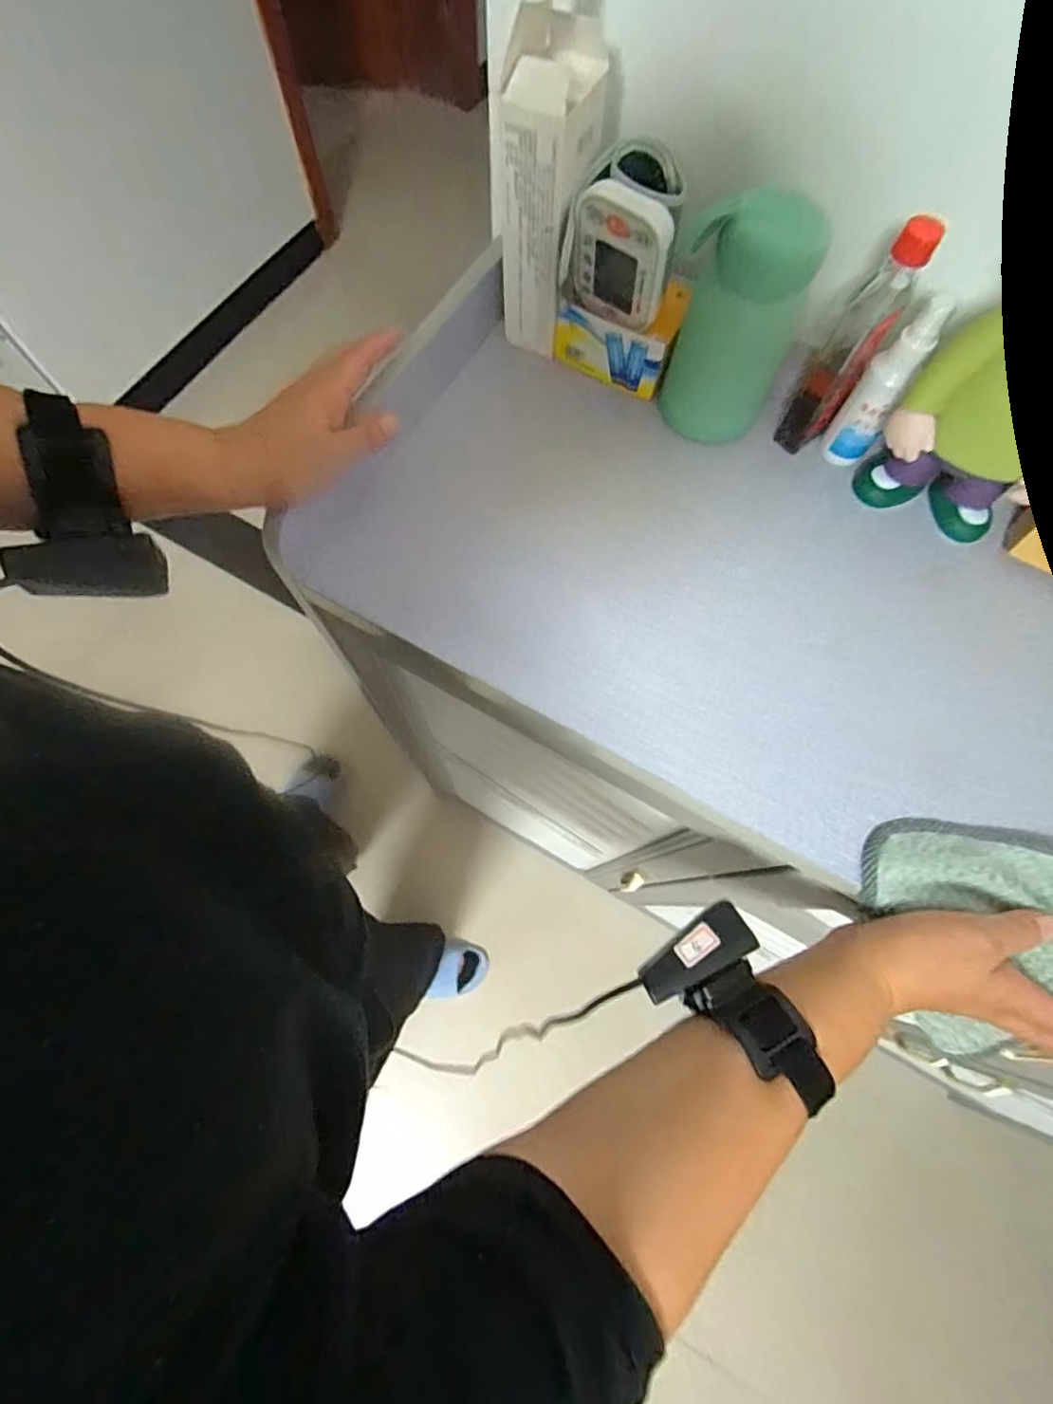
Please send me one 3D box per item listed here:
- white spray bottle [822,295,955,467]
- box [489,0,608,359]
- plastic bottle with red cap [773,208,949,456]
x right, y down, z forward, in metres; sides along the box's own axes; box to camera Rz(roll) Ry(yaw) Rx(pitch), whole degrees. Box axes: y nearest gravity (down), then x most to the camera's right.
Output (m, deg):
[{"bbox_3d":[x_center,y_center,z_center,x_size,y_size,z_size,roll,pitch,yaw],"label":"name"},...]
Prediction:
[{"bbox_3d":[0.237,-0.208,0.387,0.028,0.108,0.028,17,73,3],"label":"white spray bottle"},{"bbox_3d":[0.014,-0.342,0.396,0.054,0.170,0.066,30,74,7],"label":"box"},{"bbox_3d":[0.212,-0.232,0.381,0.033,0.146,0.037,32,74,7],"label":"plastic bottle with red cap"}]

